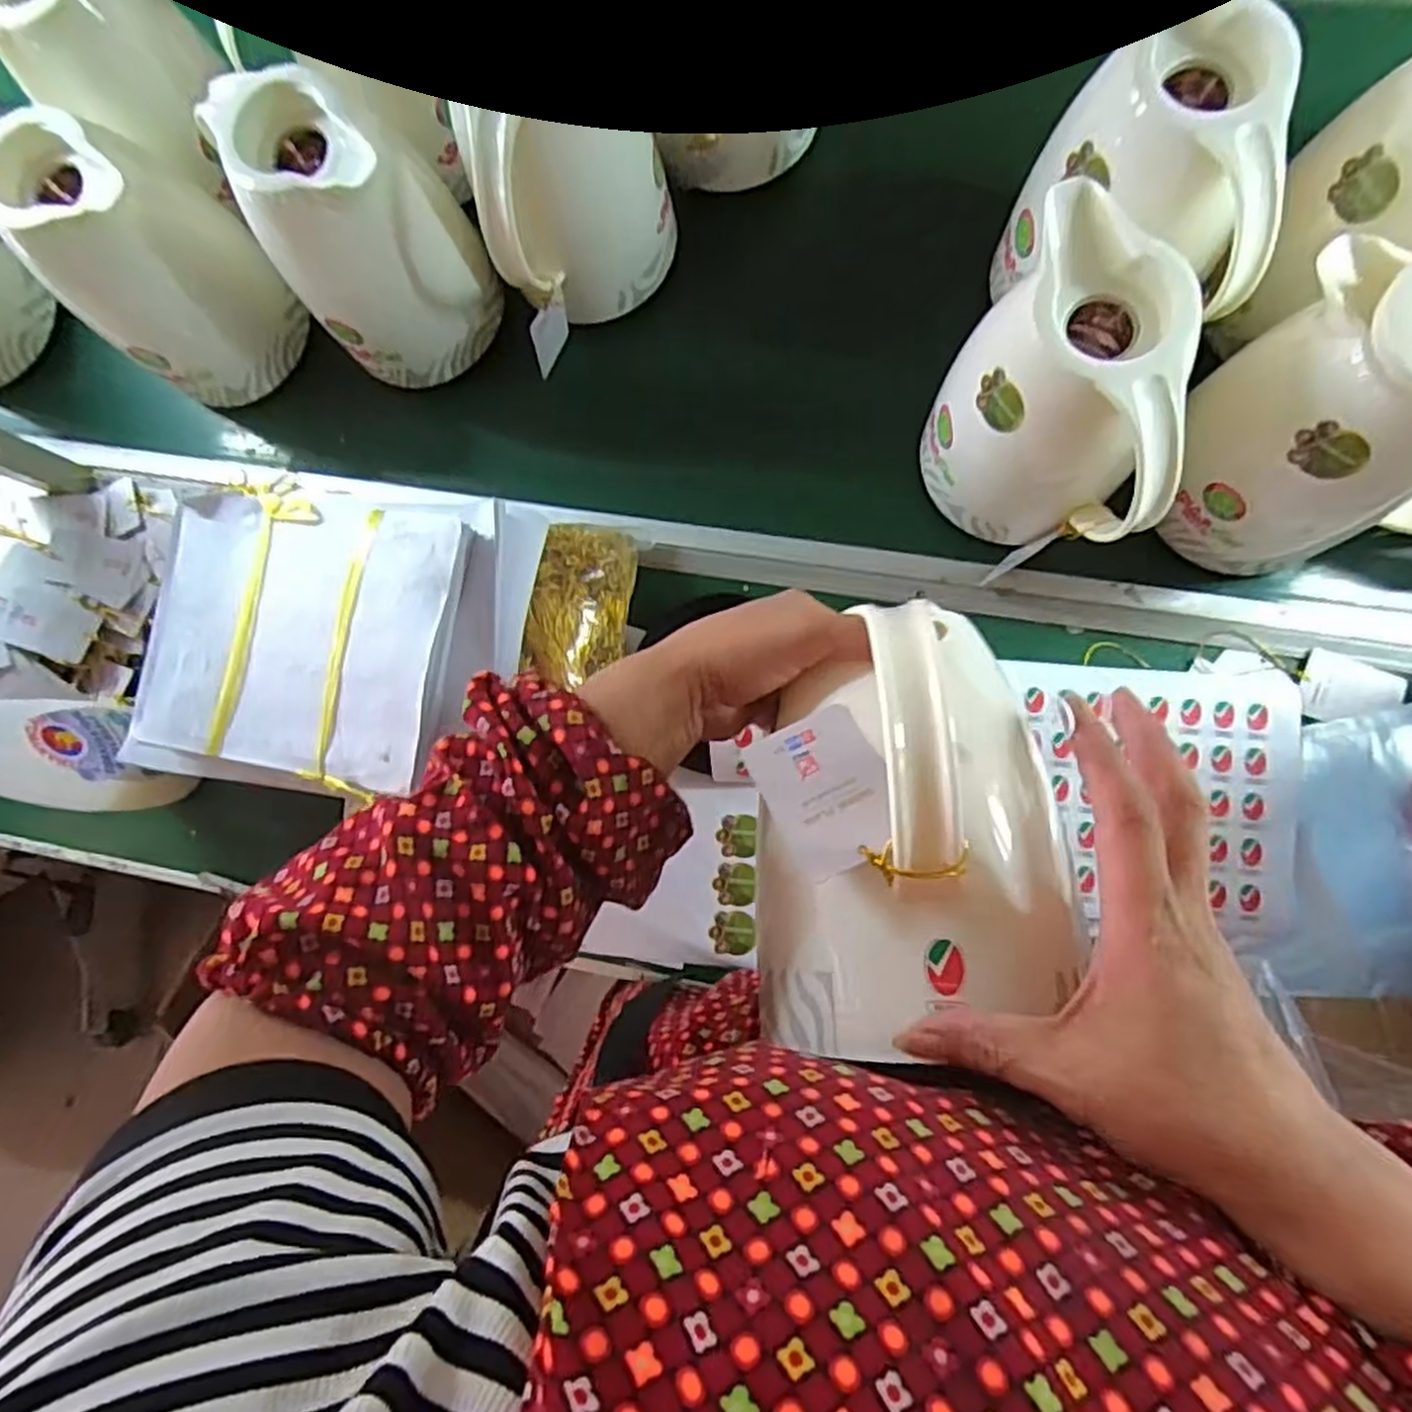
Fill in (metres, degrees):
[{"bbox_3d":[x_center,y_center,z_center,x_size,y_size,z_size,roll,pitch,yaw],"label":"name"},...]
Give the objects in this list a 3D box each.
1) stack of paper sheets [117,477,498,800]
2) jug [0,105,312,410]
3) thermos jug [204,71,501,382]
[{"bbox_3d":[-0.263,-0.047,0.520,0.238,0.050,0.204,5,85,15],"label":"stack of paper sheets"},{"bbox_3d":[-0.405,-0.326,0.560,0.112,0.175,0.128,35,90,9],"label":"jug"},{"bbox_3d":[-0.245,-0.340,0.553,0.132,0.173,0.123,-45,81,1],"label":"thermos jug"}]

